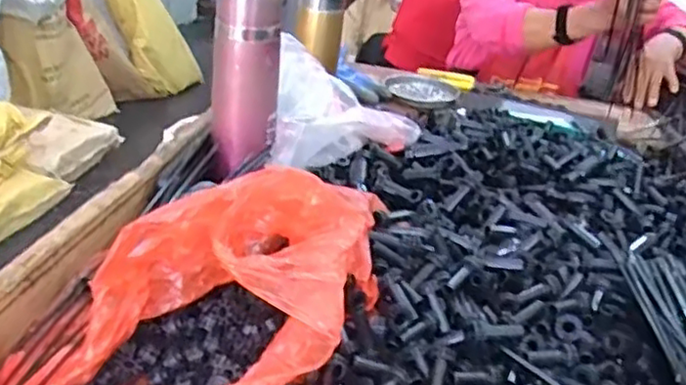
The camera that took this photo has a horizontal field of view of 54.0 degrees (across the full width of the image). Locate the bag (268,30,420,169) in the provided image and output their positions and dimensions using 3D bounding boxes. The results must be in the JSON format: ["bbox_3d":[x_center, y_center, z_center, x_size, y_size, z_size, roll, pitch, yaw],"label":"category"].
[{"bbox_3d":[0.008,-0.078,0.669,0.147,0.092,0.169,4,27,-5],"label":"bag"}]

